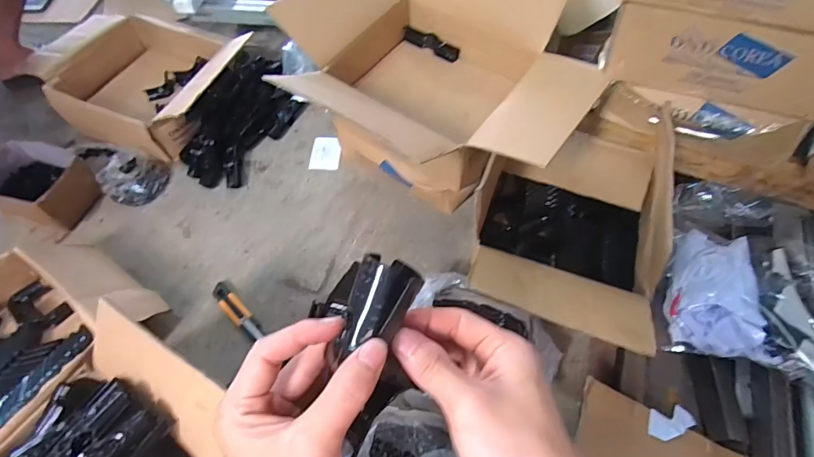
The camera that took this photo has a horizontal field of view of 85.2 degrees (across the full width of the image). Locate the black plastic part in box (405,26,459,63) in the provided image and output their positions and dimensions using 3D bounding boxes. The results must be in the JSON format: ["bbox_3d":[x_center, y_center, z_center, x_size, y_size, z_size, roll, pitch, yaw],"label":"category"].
[{"bbox_3d":[0.051,-0.388,0.928,0.127,0.033,0.022,28,63,17],"label":"black plastic part in box"}]

